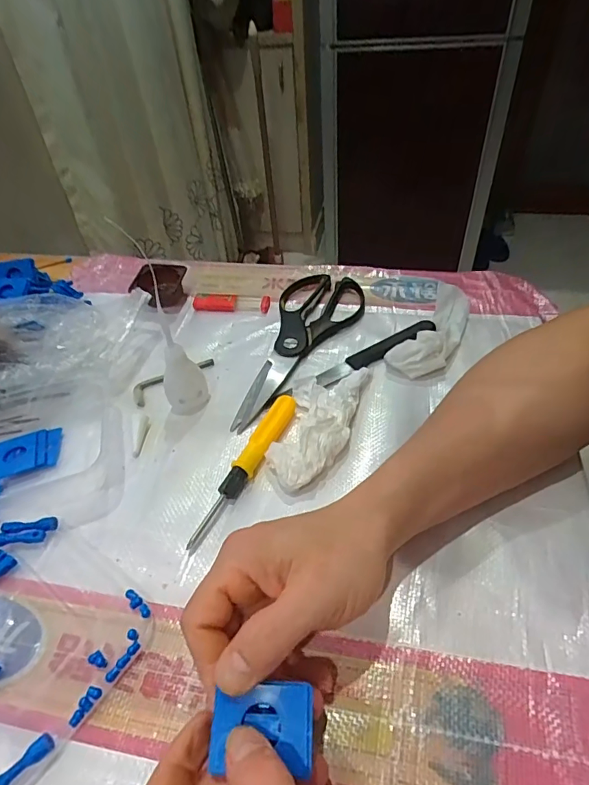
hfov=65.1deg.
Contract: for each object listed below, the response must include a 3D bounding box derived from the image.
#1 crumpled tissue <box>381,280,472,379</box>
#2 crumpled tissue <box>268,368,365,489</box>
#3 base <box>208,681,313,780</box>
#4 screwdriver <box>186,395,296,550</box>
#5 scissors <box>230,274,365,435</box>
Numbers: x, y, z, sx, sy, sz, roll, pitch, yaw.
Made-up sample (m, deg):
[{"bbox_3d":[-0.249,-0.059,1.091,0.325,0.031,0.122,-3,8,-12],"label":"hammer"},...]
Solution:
[{"bbox_3d":[0.135,-0.060,0.437,0.046,0.026,0.124,26,53,26],"label":"crumpled tissue"},{"bbox_3d":[0.017,0.020,0.366,0.055,0.029,0.123,9,47,14],"label":"crumpled tissue"},{"bbox_3d":[-0.014,0.146,0.202,0.043,0.005,0.032,0,46,4],"label":"base"},{"bbox_3d":[-0.036,0.056,0.349,0.016,0.021,0.136,18,50,21],"label":"screwdriver"},{"bbox_3d":[0.013,-0.049,0.444,0.086,0.013,0.219,7,47,11],"label":"scissors"}]

